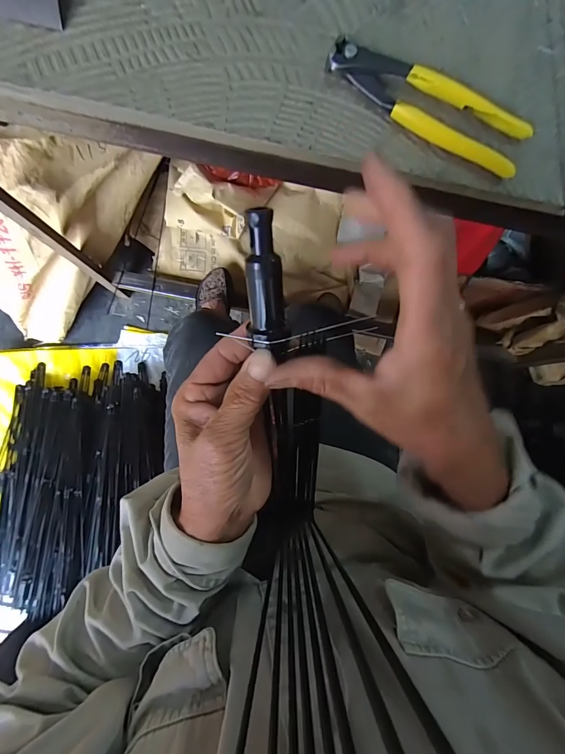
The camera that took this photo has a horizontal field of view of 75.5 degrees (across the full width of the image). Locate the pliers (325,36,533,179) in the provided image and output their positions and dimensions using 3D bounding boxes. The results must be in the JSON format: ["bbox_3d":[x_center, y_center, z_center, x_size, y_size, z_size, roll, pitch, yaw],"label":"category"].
[{"bbox_3d":[0.112,-0.211,0.283,0.163,0.023,0.046,25,86,-2],"label":"pliers"}]

